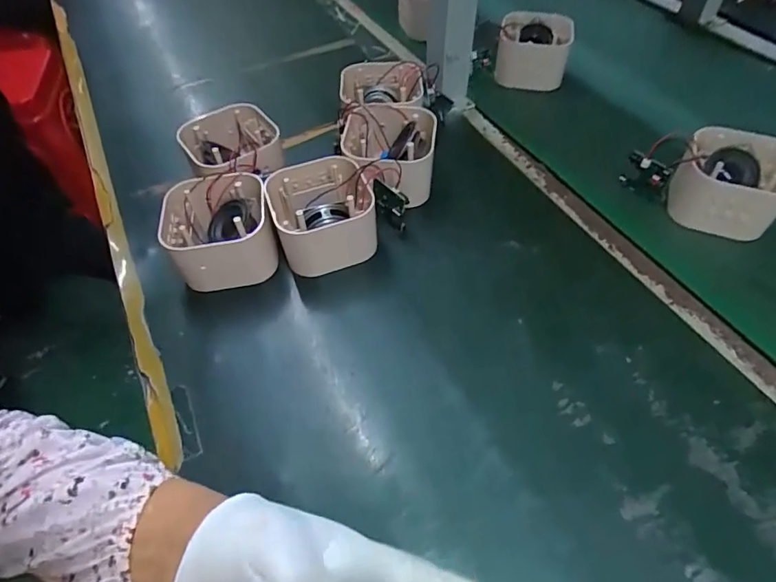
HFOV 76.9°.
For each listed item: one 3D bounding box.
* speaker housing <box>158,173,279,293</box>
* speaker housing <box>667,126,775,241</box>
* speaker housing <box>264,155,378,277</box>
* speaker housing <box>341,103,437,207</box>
[{"bbox_3d":[-0.154,-0.053,0.450,0.099,0.066,0.088,-9,53,-5],"label":"speaker housing"},{"bbox_3d":[0.328,-0.105,0.469,0.092,0.056,0.083,23,57,18],"label":"speaker housing"},{"bbox_3d":[-0.060,-0.068,0.454,0.090,0.065,0.095,-14,53,-8],"label":"speaker housing"},{"bbox_3d":[0.003,-0.132,0.494,0.089,0.068,0.112,-5,53,-1],"label":"speaker housing"}]

